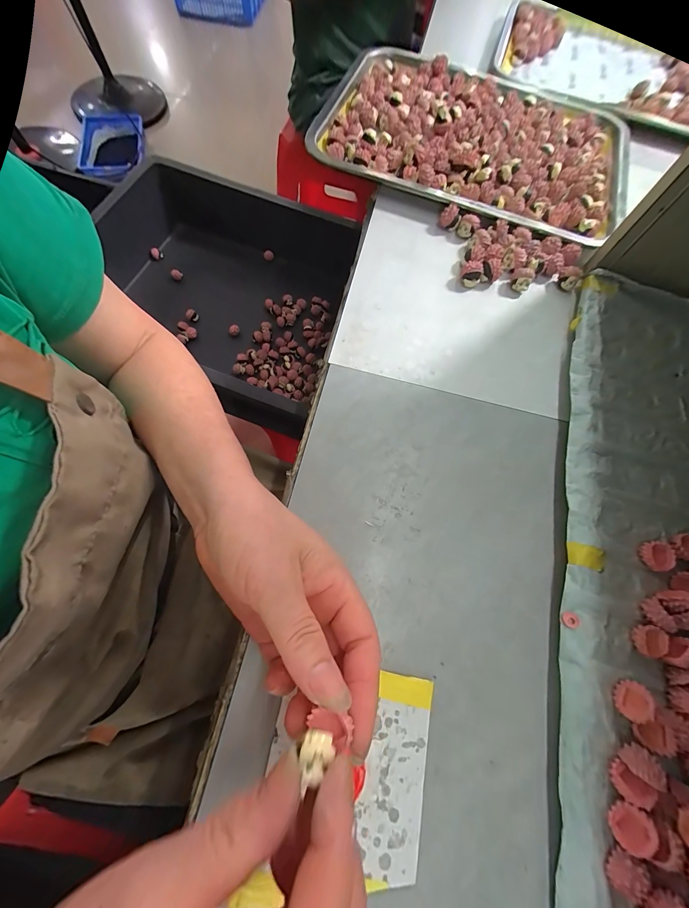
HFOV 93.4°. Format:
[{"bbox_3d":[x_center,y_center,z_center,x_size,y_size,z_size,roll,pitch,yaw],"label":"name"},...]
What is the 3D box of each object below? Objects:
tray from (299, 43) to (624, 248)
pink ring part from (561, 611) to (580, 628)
[{"bbox_3d":[0.160,-0.396,0.402,0.357,0.032,0.287,23,71,7],"label":"tray"},{"bbox_3d":[0.148,0.109,0.213,0.010,0.004,0.009,7,77,26],"label":"pink ring part"}]

